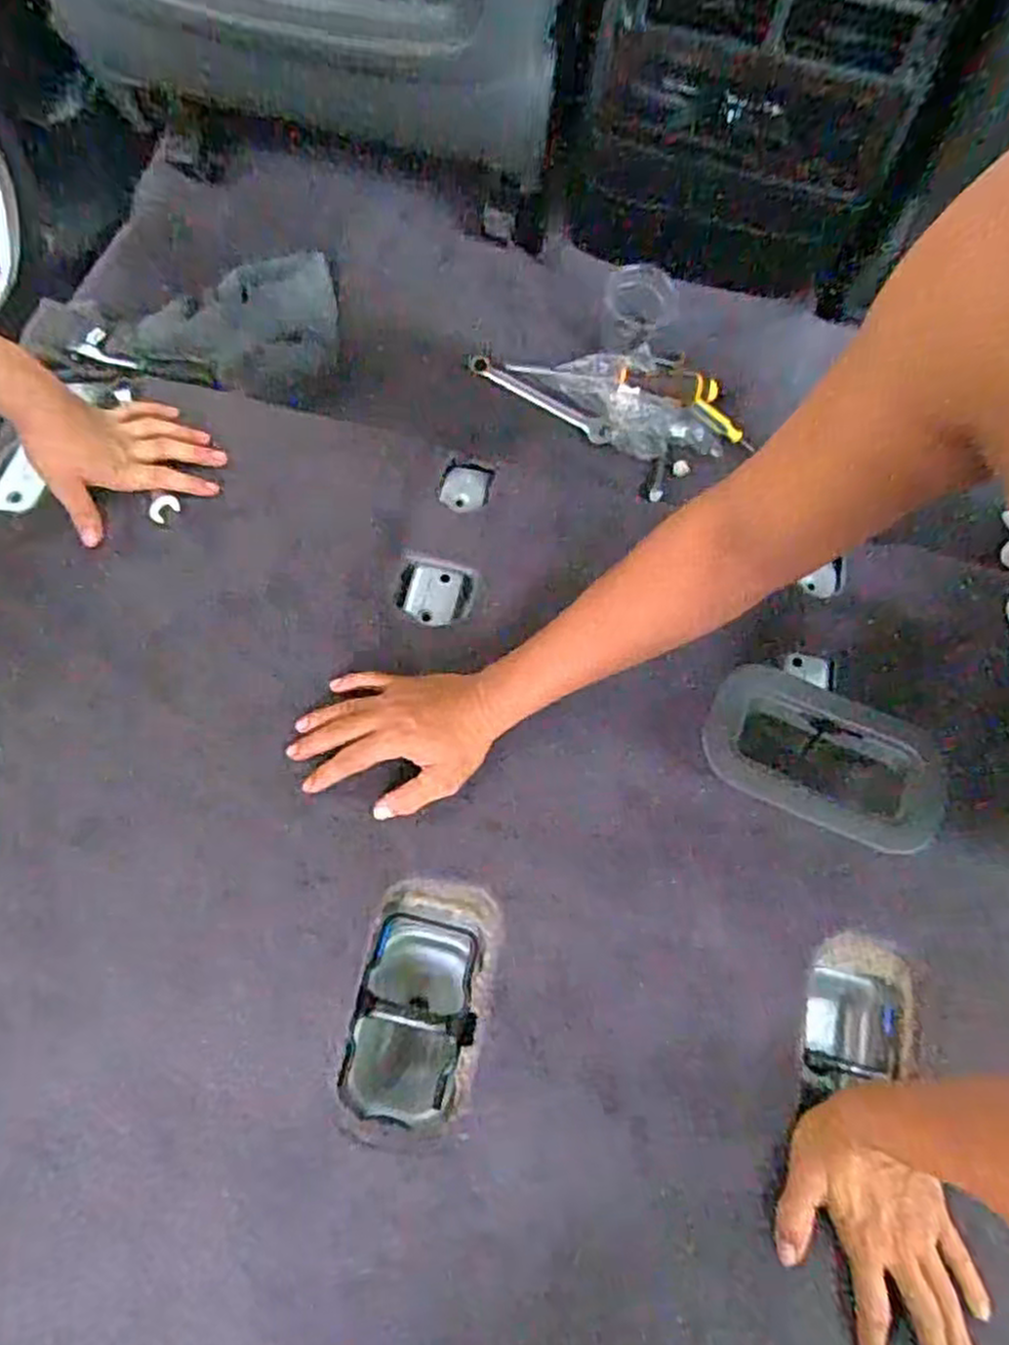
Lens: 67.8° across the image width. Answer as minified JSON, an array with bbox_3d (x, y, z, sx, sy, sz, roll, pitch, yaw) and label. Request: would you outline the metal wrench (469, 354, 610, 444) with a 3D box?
[{"bbox_3d":[0.040,-0.322,0.879,0.196,0.012,0.028,35,74,9],"label":"metal wrench"}]

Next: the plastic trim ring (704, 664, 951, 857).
[{"bbox_3d":[0.265,0.069,0.621,0.198,0.012,0.108,24,73,6],"label":"plastic trim ring"}]

